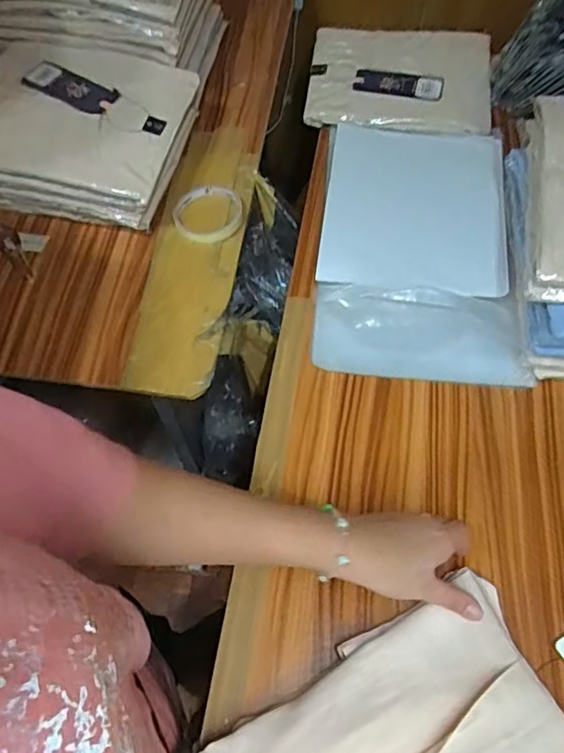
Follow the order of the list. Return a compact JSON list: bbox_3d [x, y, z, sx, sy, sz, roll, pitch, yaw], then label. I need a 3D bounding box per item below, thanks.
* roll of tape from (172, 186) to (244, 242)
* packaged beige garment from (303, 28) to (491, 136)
[{"bbox_3d":[-0.091,-0.200,0.694,0.084,0.016,0.093,-8,61,-4],"label":"roll of tape"},{"bbox_3d":[0.168,-0.425,0.809,0.251,0.035,0.223,7,61,4],"label":"packaged beige garment"}]

